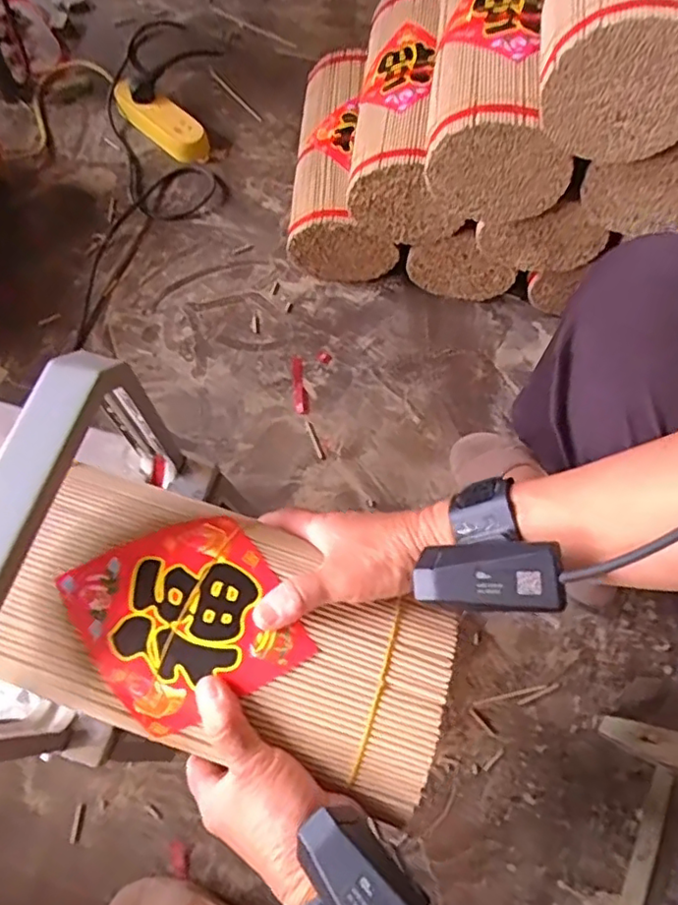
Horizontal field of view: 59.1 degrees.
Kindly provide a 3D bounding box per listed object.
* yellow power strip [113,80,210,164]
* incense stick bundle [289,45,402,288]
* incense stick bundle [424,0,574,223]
[{"bbox_3d":[-0.272,-0.513,0.923,0.175,0.035,0.065,42,71,14],"label":"yellow power strip"},{"bbox_3d":[0.010,-0.412,0.847,0.142,0.124,0.337,3,67,-1],"label":"incense stick bundle"},{"bbox_3d":[0.172,-0.414,0.638,0.135,0.111,0.329,7,68,0],"label":"incense stick bundle"}]

